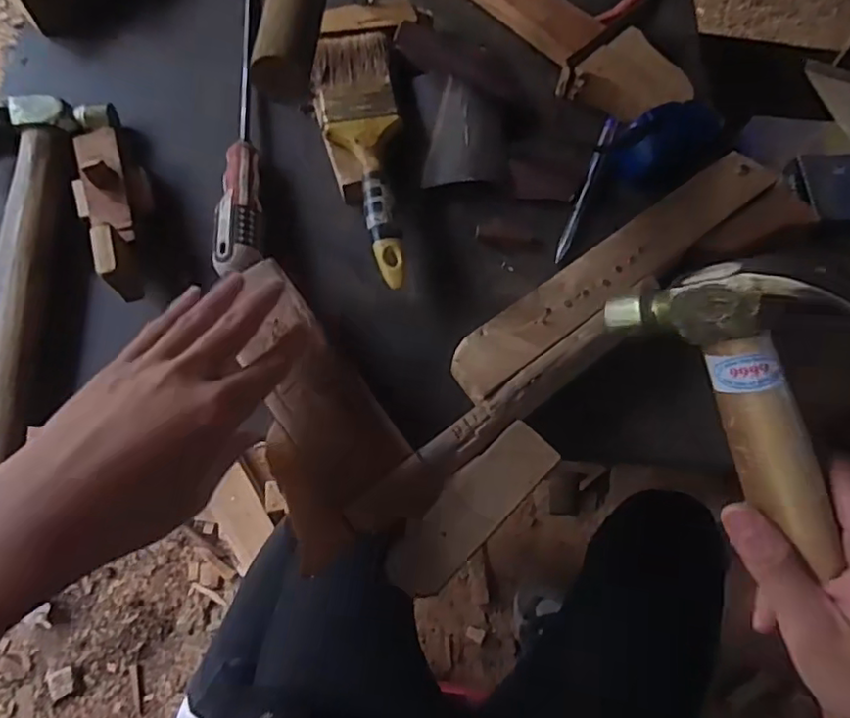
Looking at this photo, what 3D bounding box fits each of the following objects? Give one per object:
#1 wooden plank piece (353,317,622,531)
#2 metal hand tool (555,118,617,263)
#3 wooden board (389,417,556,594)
[{"bbox_3d":[0.041,0.040,0.373,0.200,0.017,0.025,-36,75,-14],"label":"wooden plank piece"},{"bbox_3d":[0.125,-0.135,0.469,0.010,0.007,0.138,23,71,6],"label":"metal hand tool"},{"bbox_3d":[0.028,0.088,0.359,0.037,0.013,0.117,43,74,12],"label":"wooden board"}]

